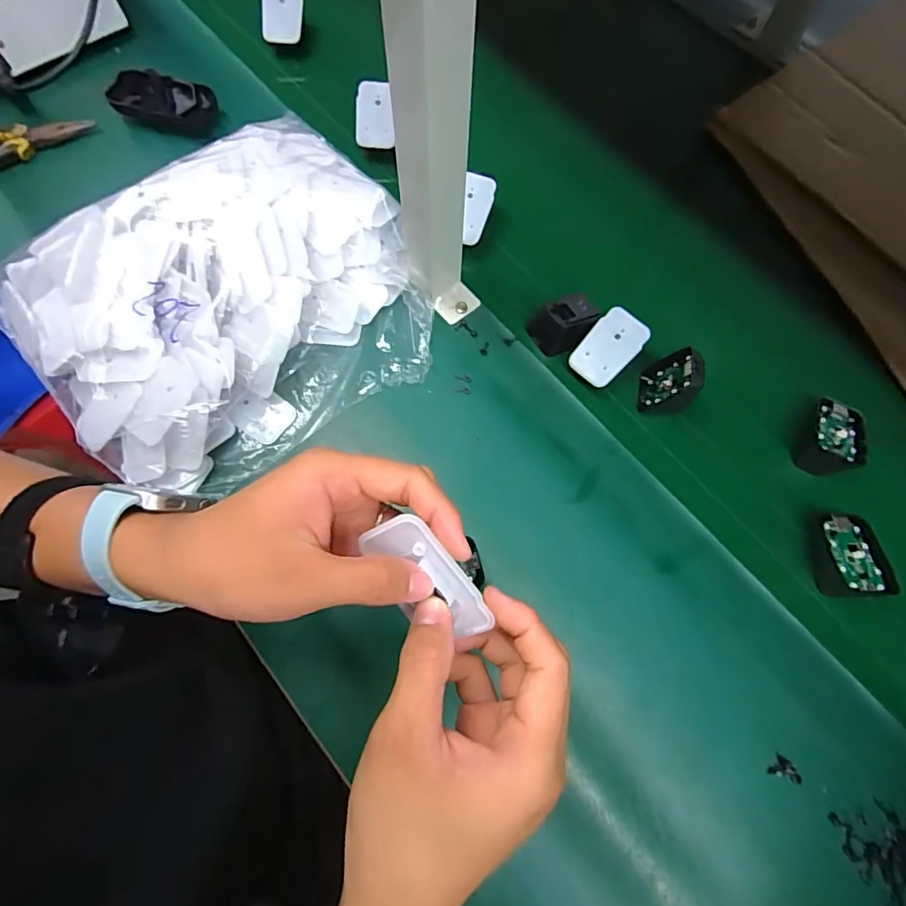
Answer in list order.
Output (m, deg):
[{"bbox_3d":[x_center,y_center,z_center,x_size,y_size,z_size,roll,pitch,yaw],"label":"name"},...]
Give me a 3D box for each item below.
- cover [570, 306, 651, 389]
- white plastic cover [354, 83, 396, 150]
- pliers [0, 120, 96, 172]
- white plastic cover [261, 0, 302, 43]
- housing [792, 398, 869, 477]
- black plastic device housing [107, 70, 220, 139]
[{"bbox_3d":[0.143,-0.097,0.454,0.046,0.004,0.071,39,95,7],"label":"cover"},{"bbox_3d":[-0.085,-0.363,0.533,0.041,0.008,0.066,-4,99,5],"label":"white plastic cover"},{"bbox_3d":[-0.467,-0.330,0.531,0.151,0.012,0.051,-19,75,-6],"label":"pliers"},{"bbox_3d":[-0.200,-0.515,0.579,0.045,0.011,0.061,1,111,-13],"label":"white plastic cover"},{"bbox_3d":[0.346,-0.013,0.452,0.041,0.037,0.074,23,74,5],"label":"housing"},{"bbox_3d":[-0.316,-0.380,0.543,0.113,0.029,0.057,17,74,4],"label":"black plastic device housing"}]

